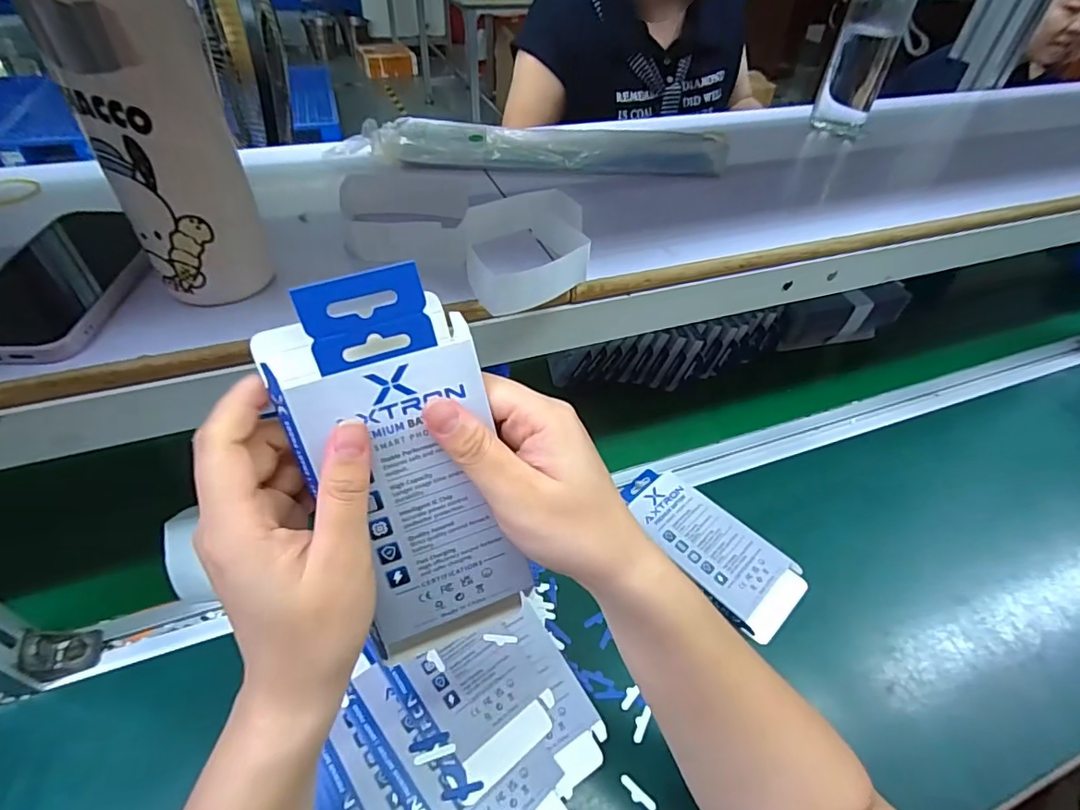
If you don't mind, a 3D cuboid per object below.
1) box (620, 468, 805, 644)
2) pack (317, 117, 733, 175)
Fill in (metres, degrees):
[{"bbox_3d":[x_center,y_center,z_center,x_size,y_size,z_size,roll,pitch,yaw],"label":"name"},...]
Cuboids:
[{"bbox_3d":[0.150,0.128,0.487,0.081,0.022,0.167,-32,55,-31],"label":"box"},{"bbox_3d":[0.001,-0.252,0.519,0.357,0.028,0.073,0,45,-4],"label":"pack"}]

